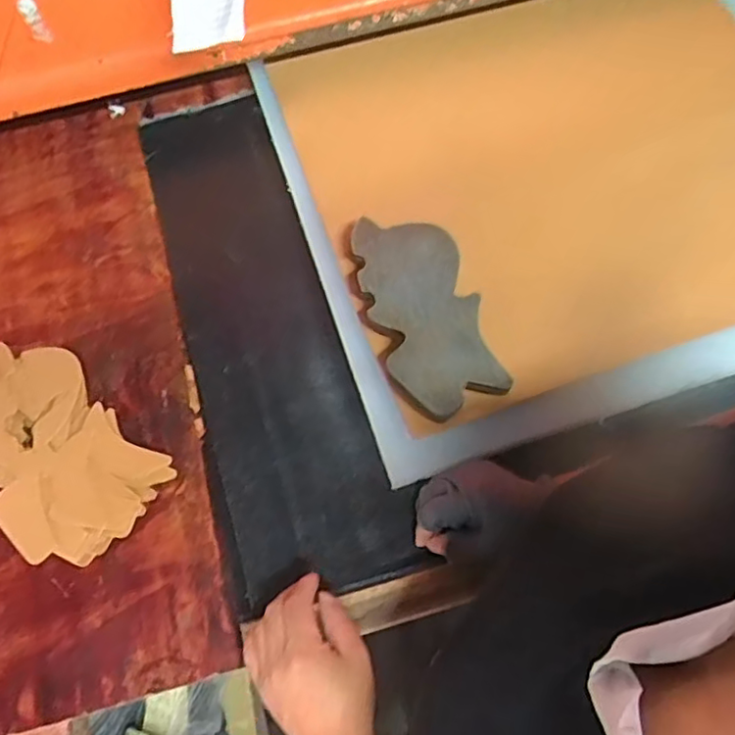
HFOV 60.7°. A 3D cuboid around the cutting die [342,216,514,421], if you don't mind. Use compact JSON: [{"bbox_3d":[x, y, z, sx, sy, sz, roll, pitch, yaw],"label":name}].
[{"bbox_3d":[0.050,-0.058,0.590,0.103,0.031,0.209,-17,61,-6],"label":"cutting die"}]

